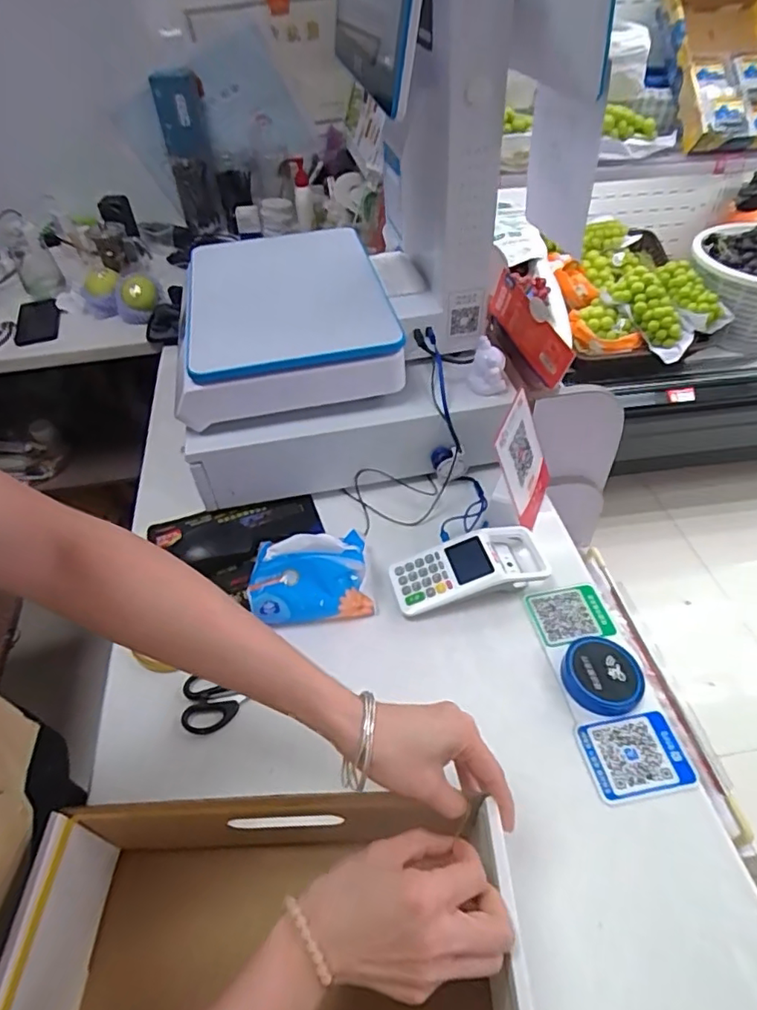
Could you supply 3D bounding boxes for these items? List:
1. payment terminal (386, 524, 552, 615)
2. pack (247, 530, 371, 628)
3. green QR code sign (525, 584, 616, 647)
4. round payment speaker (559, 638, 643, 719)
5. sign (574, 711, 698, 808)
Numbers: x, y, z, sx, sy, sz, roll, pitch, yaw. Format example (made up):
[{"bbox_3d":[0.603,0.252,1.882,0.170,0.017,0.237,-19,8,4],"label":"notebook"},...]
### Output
[{"bbox_3d":[0.108,0.074,0.661,0.187,0.049,0.081,-10,47,-6],"label":"payment terminal"},{"bbox_3d":[-0.078,0.082,0.643,0.125,0.101,0.054,-10,6,-7],"label":"pack"},{"bbox_3d":[0.214,0.122,0.632,0.081,0.011,0.069,-11,48,-5],"label":"green QR code sign"},{"bbox_3d":[0.226,0.171,0.575,0.075,0.019,0.077,-2,47,2],"label":"round payment speaker"},{"bbox_3d":[0.239,0.234,0.527,0.089,0.004,0.072,-11,48,-3],"label":"sign"}]

